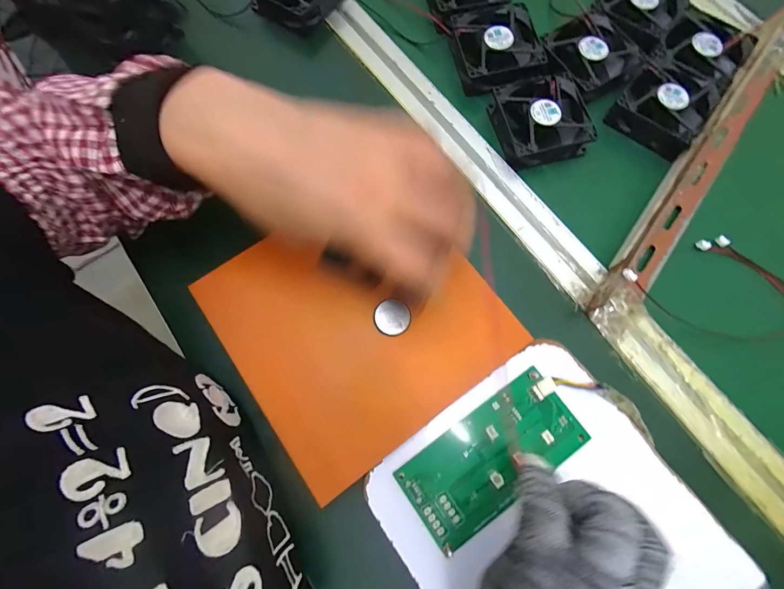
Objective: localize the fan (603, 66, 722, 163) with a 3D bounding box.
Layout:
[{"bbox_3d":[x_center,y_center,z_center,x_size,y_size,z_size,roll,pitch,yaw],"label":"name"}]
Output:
[{"bbox_3d":[0.268,-0.184,0.341,0.079,0.020,0.079,38,77,8],"label":"fan"}]

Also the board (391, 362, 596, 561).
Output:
[{"bbox_3d":[0.074,0.118,0.255,0.133,0.007,0.064,-34,78,-10],"label":"board"}]

